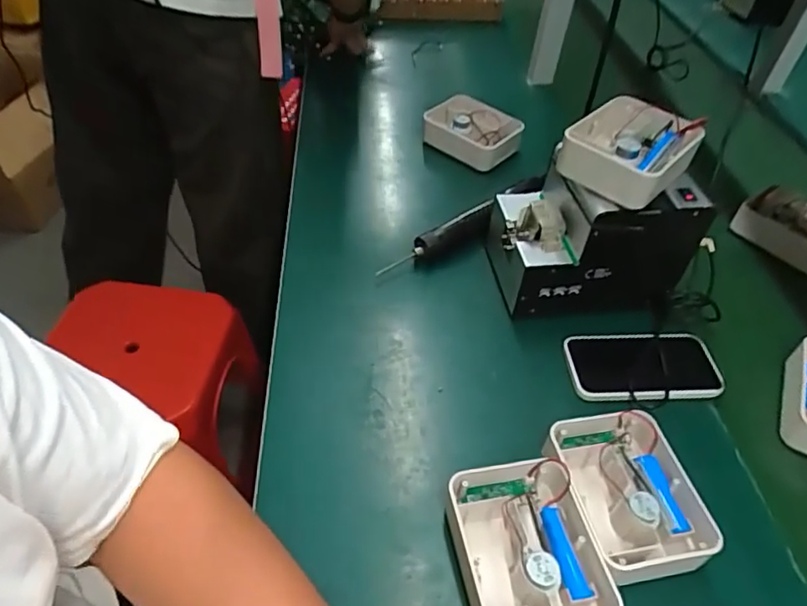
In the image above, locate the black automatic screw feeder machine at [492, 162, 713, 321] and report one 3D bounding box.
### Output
[{"bbox_3d":[0.203,-0.079,0.631,0.194,0.140,0.133,0,45,-5],"label":"black automatic screw feeder machine"}]

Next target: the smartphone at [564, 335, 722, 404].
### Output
[{"bbox_3d":[0.245,0.062,0.582,0.147,0.011,0.081,1,45,-4],"label":"smartphone"}]

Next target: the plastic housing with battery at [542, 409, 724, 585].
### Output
[{"bbox_3d":[0.182,0.155,0.473,0.109,0.039,0.131,-5,46,-10],"label":"plastic housing with battery"}]

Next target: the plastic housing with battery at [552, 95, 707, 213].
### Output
[{"bbox_3d":[0.221,-0.152,0.560,0.098,0.050,0.108,33,52,25],"label":"plastic housing with battery"}]

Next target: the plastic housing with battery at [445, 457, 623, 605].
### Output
[{"bbox_3d":[0.093,0.192,0.434,0.103,0.042,0.131,-4,46,-9],"label":"plastic housing with battery"}]

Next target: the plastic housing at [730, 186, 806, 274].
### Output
[{"bbox_3d":[0.523,-0.101,0.765,0.096,0.044,0.129,-32,56,-31],"label":"plastic housing"}]

